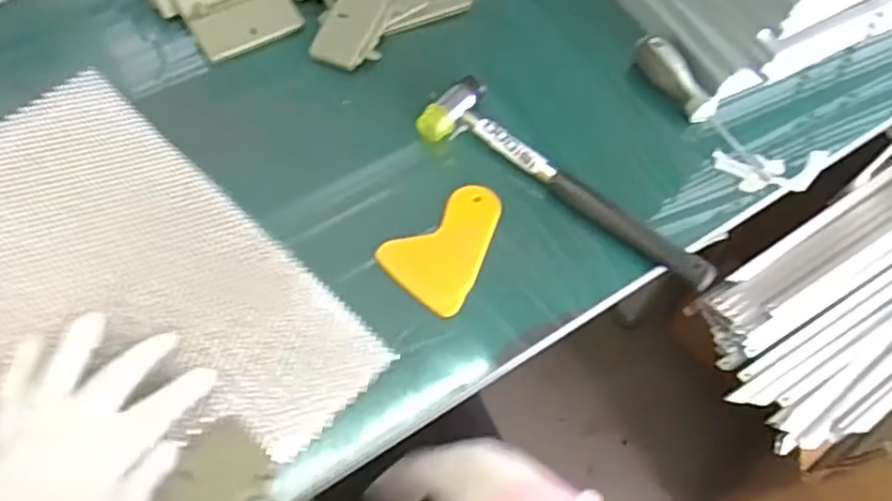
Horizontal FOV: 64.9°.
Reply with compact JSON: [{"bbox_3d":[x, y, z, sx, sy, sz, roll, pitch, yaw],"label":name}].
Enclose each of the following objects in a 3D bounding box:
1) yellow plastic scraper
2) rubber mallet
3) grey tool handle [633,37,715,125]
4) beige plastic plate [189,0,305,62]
[{"bbox_3d":[0.006,-0.006,0.504,0.068,0.004,0.100,36,64,16],"label":"yellow plastic scraper"},{"bbox_3d":[0.091,-0.049,0.527,0.242,0.029,0.057,34,63,15],"label":"rubber mallet"},{"bbox_3d":[0.191,-0.145,0.578,0.023,0.027,0.083,-27,65,-18],"label":"grey tool handle"},{"bbox_3d":[-0.167,-0.191,0.591,0.085,0.006,0.038,-26,95,-12],"label":"beige plastic plate"}]

